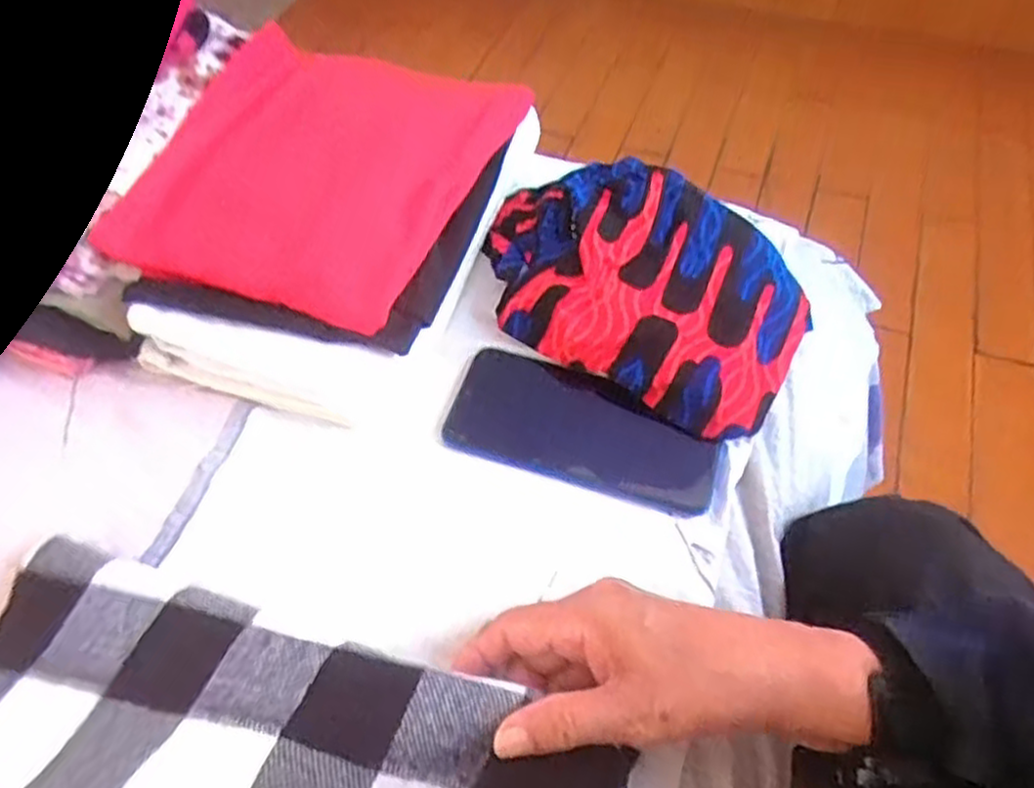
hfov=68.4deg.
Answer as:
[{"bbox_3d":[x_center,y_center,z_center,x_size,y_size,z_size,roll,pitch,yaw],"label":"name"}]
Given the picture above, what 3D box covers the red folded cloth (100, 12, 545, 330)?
[{"bbox_3d":[-0.134,-0.164,0.516,0.225,0.041,0.240,15,55,12],"label":"red folded cloth"}]

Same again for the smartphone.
[{"bbox_3d":[0.041,0.018,0.468,0.162,0.009,0.081,14,55,12],"label":"smartphone"}]

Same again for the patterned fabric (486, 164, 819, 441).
[{"bbox_3d":[0.079,-0.081,0.508,0.224,0.055,0.162,26,58,19],"label":"patterned fabric"}]

